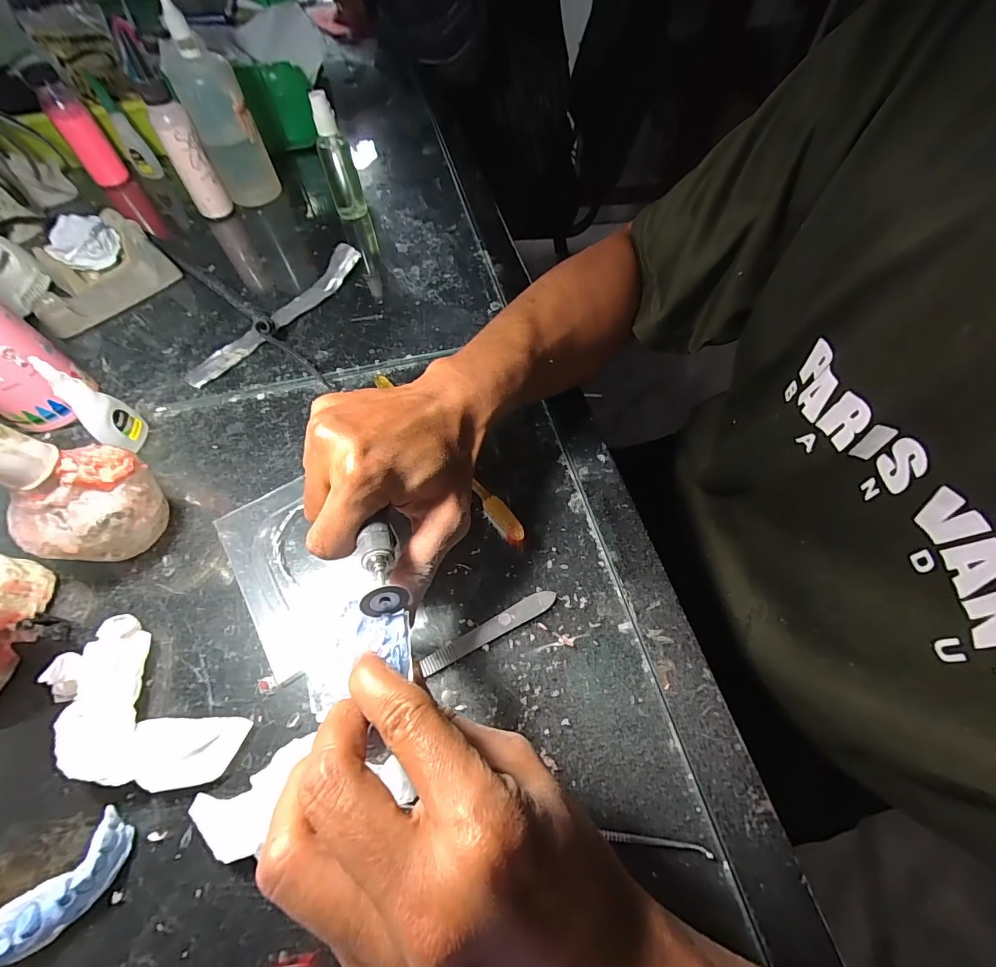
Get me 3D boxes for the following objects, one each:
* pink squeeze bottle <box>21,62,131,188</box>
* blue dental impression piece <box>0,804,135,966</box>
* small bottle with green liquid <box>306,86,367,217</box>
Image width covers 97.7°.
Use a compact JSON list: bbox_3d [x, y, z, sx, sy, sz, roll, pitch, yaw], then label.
[{"bbox_3d":[-0.496,-0.420,0.516,0.042,0.102,0.047,-36,66,-18],"label":"pink squeeze bottle"},{"bbox_3d":[-0.204,0.191,0.206,0.026,0.023,0.059,40,68,21],"label":"blue dental impression piece"},{"bbox_3d":[-0.170,-0.343,0.461,0.034,0.112,0.033,-18,61,-9],"label":"small bottle with green liquid"}]

